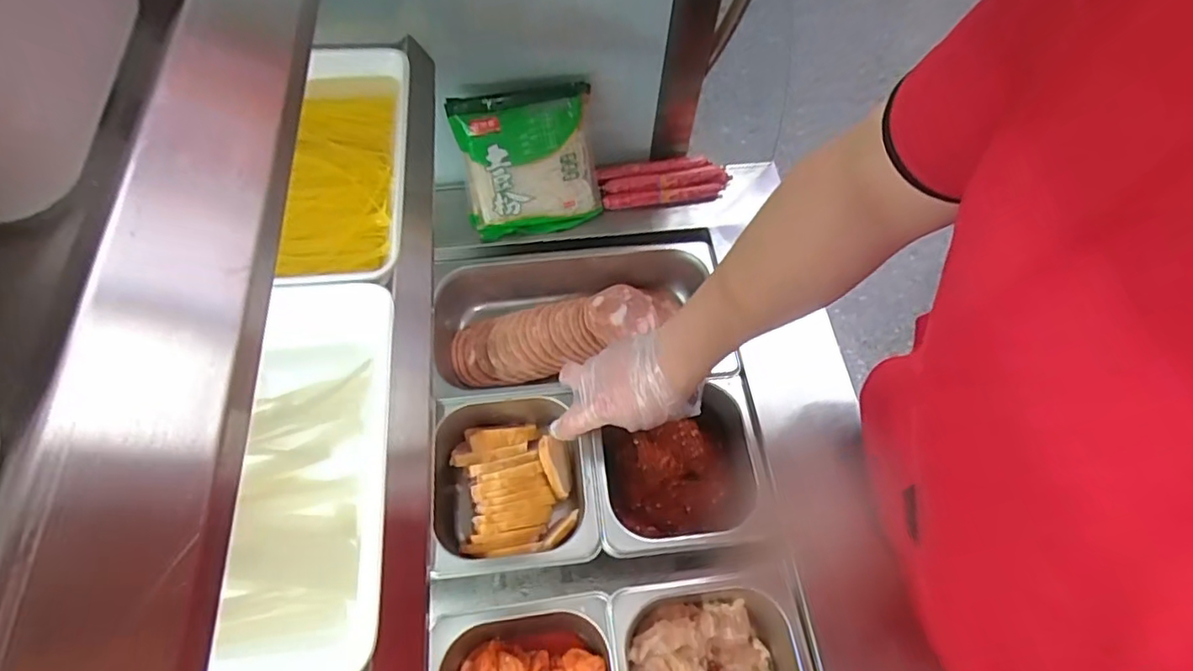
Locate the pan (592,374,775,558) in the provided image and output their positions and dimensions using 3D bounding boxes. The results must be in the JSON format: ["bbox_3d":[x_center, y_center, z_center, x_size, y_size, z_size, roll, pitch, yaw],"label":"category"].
[{"bbox_3d":[0.086,0.134,0.624,0.176,0.065,0.160,-6,61,-5],"label":"pan"}]

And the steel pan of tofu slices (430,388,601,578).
[{"bbox_3d":[-0.085,0.149,0.622,0.158,0.078,0.170,-4,61,-4],"label":"steel pan of tofu slices"}]

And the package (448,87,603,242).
[{"bbox_3d":[-0.075,-0.190,0.691,0.146,0.154,0.032,-7,32,-1],"label":"package"}]

